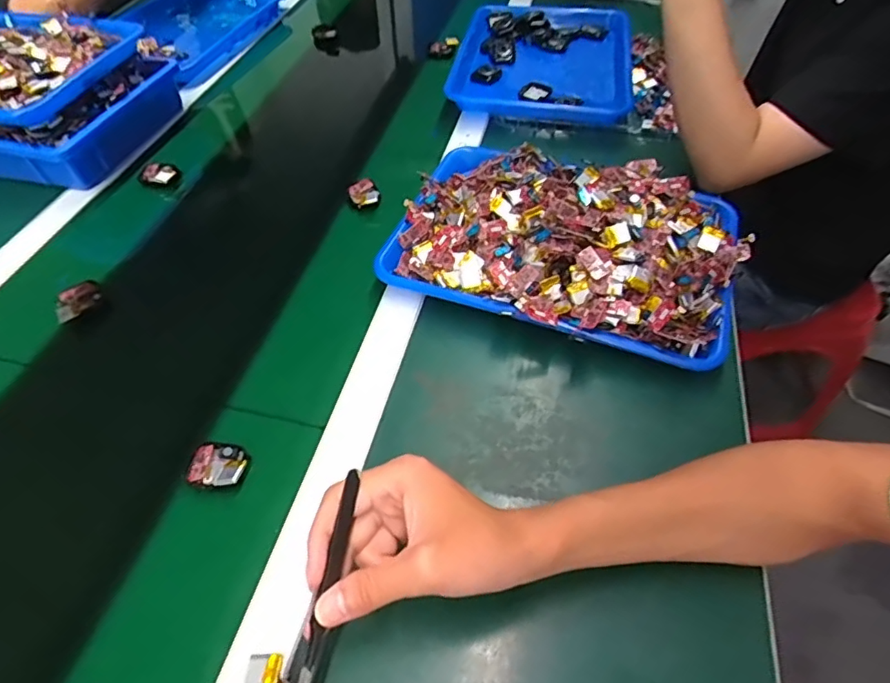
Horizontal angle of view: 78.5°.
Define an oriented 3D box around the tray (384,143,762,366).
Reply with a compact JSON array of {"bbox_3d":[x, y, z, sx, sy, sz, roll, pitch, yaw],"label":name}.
[{"bbox_3d":[0.120,-0.114,0.543,0.333,0.075,0.242,19,54,15],"label":"tray"}]

